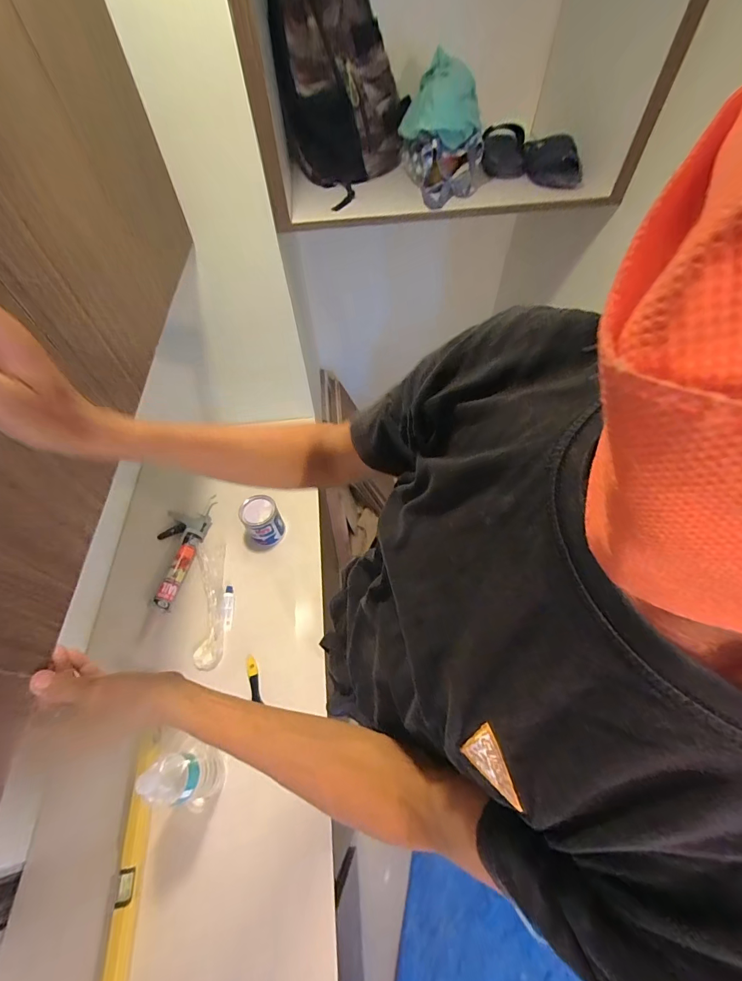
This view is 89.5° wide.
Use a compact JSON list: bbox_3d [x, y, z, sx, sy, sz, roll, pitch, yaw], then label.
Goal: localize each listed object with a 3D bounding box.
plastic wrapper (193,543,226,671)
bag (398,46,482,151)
[{"bbox_3d":[-0.421,0.282,0.979,0.085,0.041,0.337,-10,56,-6],"label":"plastic wrapper"},{"bbox_3d":[0.196,-1.084,1.040,0.212,0.133,0.245,5,56,4],"label":"bag"}]

